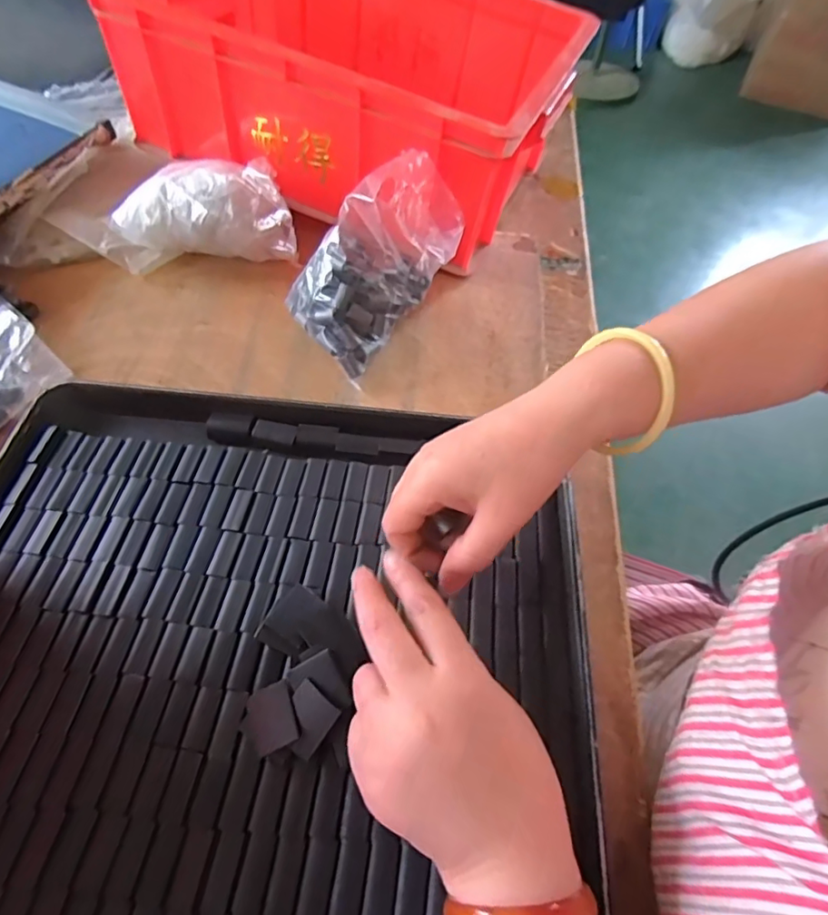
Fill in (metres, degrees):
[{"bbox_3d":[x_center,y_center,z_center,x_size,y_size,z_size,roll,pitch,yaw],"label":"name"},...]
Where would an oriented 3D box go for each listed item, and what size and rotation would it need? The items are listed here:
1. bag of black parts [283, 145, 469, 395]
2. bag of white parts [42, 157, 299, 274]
[{"bbox_3d":[-0.034,-0.161,0.440,0.092,0.117,0.130,40,63,22],"label":"bag of black parts"},{"bbox_3d":[-0.216,-0.230,0.516,0.240,0.080,0.099,-1,55,13],"label":"bag of white parts"}]

